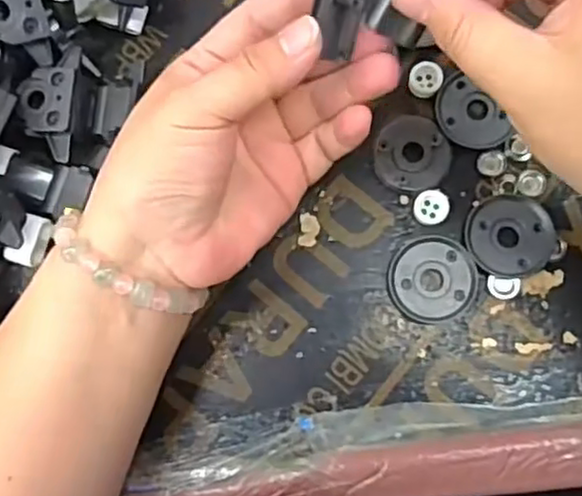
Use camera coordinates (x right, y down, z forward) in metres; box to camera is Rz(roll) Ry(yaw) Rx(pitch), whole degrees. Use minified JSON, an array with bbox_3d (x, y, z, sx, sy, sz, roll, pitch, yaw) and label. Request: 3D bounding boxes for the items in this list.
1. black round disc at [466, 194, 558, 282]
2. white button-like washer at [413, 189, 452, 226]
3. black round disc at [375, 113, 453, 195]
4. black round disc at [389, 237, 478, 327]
[{"bbox_3d":[0.111,-0.006,0.346,0.045,0.006,0.041,-1,82,4],"label":"black round disc"},{"bbox_3d":[0.072,-0.021,0.354,0.018,0.004,0.018,-1,82,4],"label":"white button-like washer"},{"bbox_3d":[0.064,-0.049,0.359,0.039,0.004,0.039,-1,82,4],"label":"black round disc"},{"bbox_3d":[0.072,0.016,0.349,0.043,0.006,0.044,-1,82,4],"label":"black round disc"}]

